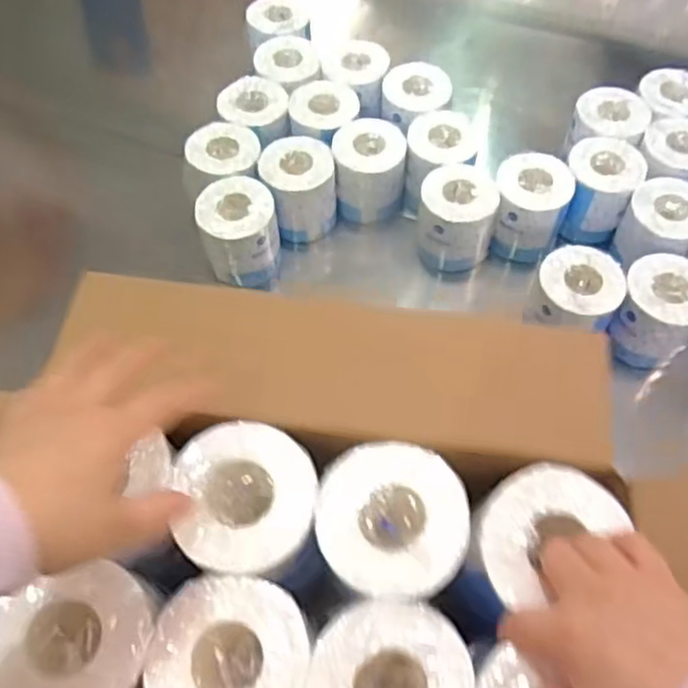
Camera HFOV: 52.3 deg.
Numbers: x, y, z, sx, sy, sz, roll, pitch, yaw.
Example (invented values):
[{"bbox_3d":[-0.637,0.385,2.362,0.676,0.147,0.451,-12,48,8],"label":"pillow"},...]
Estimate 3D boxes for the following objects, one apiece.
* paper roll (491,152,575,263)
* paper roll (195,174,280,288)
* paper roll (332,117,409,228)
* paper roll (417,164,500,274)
[{"bbox_3d":[0.244,-0.174,0.939,0.097,0.125,0.101,15,62,8],"label":"paper roll"},{"bbox_3d":[-0.137,-0.146,0.913,0.092,0.110,0.098,0,61,0],"label":"paper roll"},{"bbox_3d":[0.035,-0.241,0.981,0.099,0.108,0.096,-3,61,-2],"label":"paper roll"},{"bbox_3d":[0.150,-0.165,0.931,0.096,0.122,0.094,0,61,0],"label":"paper roll"}]

